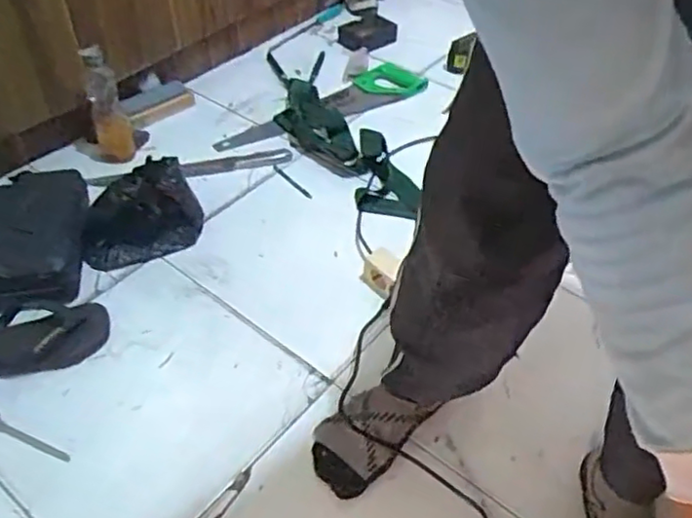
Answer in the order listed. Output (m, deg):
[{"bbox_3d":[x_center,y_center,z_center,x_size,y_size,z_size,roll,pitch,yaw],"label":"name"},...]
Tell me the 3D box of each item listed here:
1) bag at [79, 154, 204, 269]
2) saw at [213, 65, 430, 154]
[{"bbox_3d":[-0.343,-0.071,1.085,0.208,0.147,0.077,-27,52,-25],"label":"bag"},{"bbox_3d":[-0.036,-0.339,1.443,0.530,0.017,0.127,-31,53,-27],"label":"saw"}]

